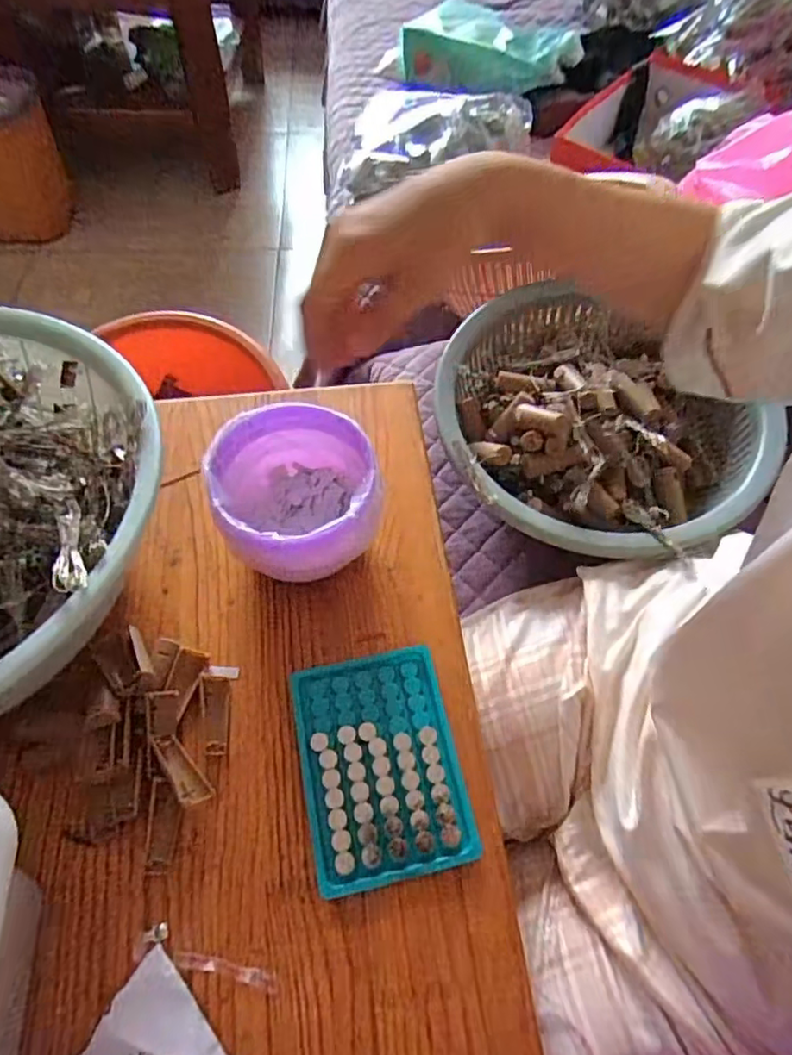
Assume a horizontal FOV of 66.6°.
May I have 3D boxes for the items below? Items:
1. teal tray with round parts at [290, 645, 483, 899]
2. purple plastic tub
[{"bbox_3d":[-0.010,0.147,0.382,0.096,0.014,0.132,-10,58,-8],"label":"teal tray with round parts"},{"bbox_3d":[-0.067,-0.015,0.431,0.105,0.095,0.109,1,57,-1],"label":"purple plastic tub"}]

